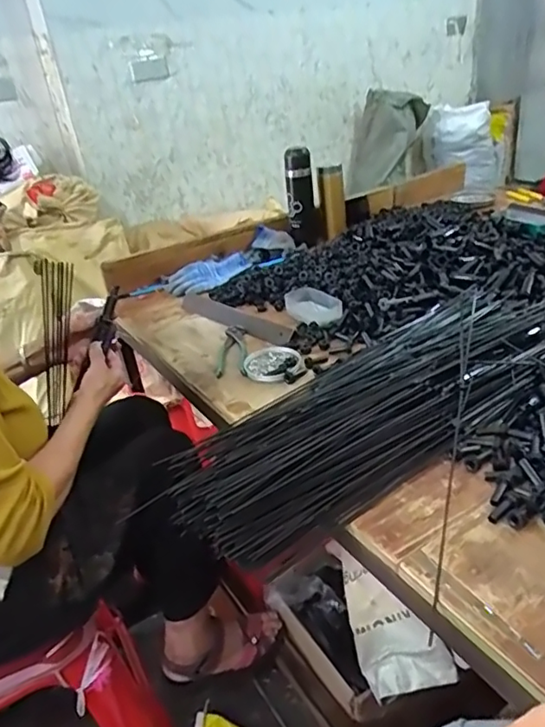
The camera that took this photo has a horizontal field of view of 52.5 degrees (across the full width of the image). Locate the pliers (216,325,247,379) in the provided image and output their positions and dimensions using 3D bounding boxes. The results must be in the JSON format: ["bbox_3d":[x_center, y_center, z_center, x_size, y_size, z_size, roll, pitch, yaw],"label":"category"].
[{"bbox_3d":[-0.070,-0.024,0.934,0.048,0.018,0.146,-7,29,1],"label":"pliers"}]

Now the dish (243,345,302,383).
[{"bbox_3d":[0.000,-0.001,0.887,0.088,0.016,0.097,-6,29,3],"label":"dish"}]

